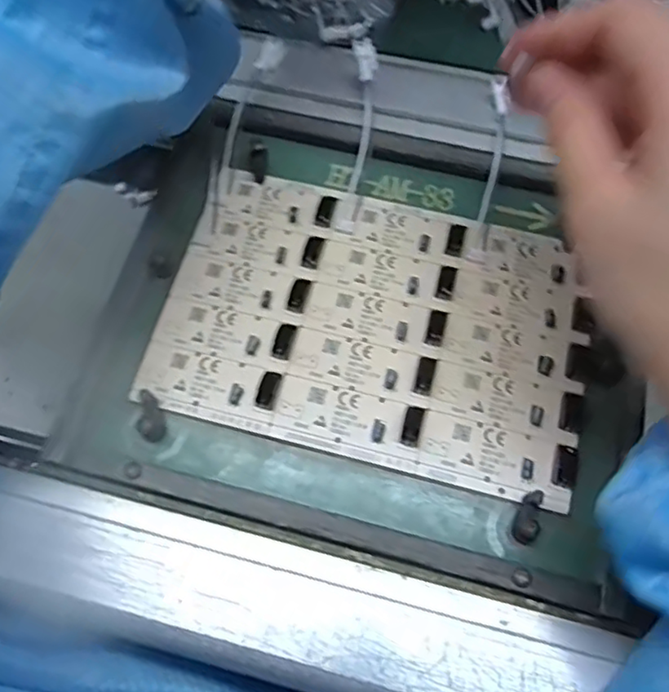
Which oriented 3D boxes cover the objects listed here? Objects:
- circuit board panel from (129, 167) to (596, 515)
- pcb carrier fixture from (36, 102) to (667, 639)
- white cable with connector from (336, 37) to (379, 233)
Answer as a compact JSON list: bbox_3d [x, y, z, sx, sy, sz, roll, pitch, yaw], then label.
[{"bbox_3d":[0.019,-0.011,0.284,0.190,0.008,0.124,13,69,5],"label":"circuit board panel"},{"bbox_3d":[0.017,-0.008,0.279,0.234,0.012,0.196,15,69,6],"label":"pcb carrier fixture"},{"bbox_3d":[0.012,-0.104,0.310,0.012,0.011,0.095,7,89,-1],"label":"white cable with connector"}]

